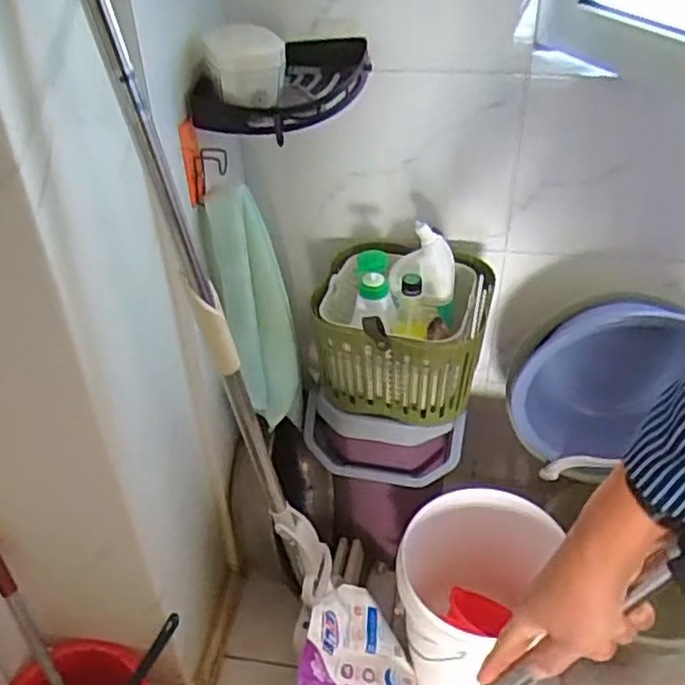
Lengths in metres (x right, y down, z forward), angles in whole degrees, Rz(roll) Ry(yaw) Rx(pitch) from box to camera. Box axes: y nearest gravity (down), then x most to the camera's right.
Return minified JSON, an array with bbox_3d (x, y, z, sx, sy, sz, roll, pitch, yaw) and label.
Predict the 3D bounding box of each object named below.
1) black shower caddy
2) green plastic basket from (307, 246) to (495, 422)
[{"bbox_3d":[-0.066,-0.360,0.984,0.149,0.069,0.296,16,42,21],"label":"black shower caddy"},{"bbox_3d":[0.095,-0.027,1.136,0.272,0.211,0.232,5,39,8],"label":"green plastic basket"}]

